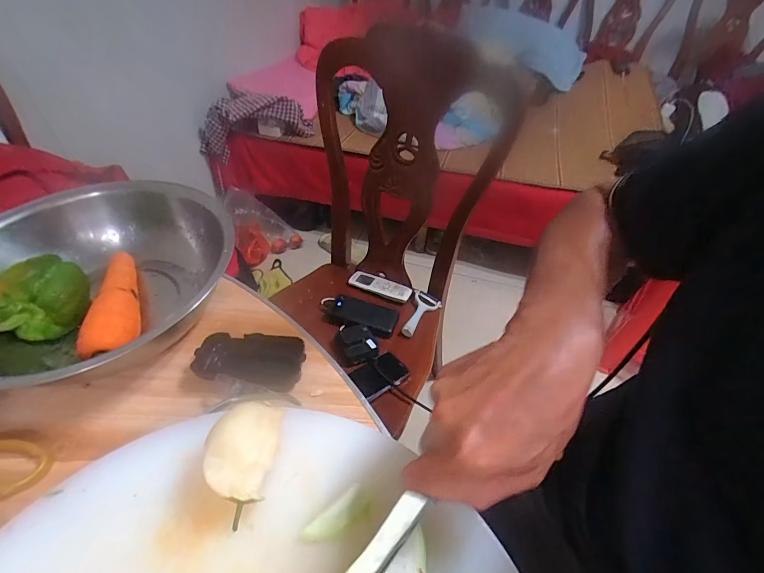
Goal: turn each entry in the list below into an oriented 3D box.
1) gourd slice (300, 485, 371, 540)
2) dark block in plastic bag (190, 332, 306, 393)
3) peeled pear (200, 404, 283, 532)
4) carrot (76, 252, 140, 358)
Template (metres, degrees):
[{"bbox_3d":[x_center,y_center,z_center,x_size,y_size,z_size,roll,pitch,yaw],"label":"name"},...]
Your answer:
[{"bbox_3d":[-0.032,0.171,0.275,0.050,0.004,0.021,-30,54,-25],"label":"gourd slice"},{"bbox_3d":[-0.137,0.077,0.397,0.107,0.030,0.051,5,47,5],"label":"dark block in plastic bag"},{"bbox_3d":[-0.103,0.127,0.278,0.046,0.052,0.065,6,47,6],"label":"peeled pear"},{"bbox_3d":[-0.312,0.018,0.436,0.054,0.045,0.156,-21,50,-19],"label":"carrot"}]

